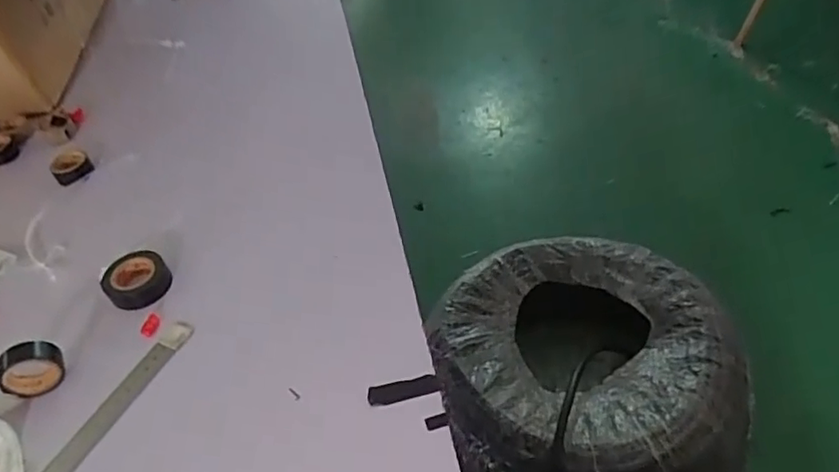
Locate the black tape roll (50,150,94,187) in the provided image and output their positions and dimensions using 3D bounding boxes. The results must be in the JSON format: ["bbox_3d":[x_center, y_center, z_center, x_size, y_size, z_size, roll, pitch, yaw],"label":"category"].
[{"bbox_3d":[-0.372,-0.073,0.634,0.030,0.024,0.032,-4,45,4],"label":"black tape roll"}]

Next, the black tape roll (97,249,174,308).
[{"bbox_3d":[-0.242,0.036,0.511,0.052,0.018,0.050,-4,45,4],"label":"black tape roll"}]

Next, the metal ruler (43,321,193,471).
[{"bbox_3d":[-0.238,0.147,0.415,0.023,0.007,0.218,20,53,15],"label":"metal ruler"}]

